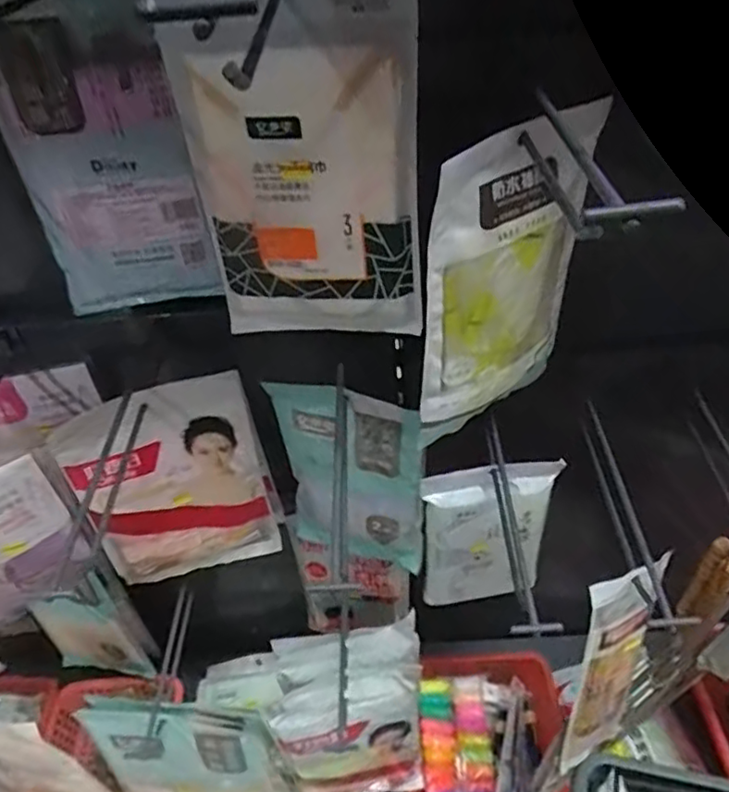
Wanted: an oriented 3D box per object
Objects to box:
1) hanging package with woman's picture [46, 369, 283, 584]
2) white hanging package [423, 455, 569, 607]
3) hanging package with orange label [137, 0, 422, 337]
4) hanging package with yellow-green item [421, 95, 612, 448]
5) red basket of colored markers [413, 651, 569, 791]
[{"bbox_3d":[-0.199,0.101,0.680,0.188,0.263,0.031,-19,44,-14],"label":"hanging package with woman's picture"},{"bbox_3d":[0.142,0.166,0.722,0.146,0.231,0.023,-10,43,-5],"label":"white hanging package"},{"bbox_3d":[-0.049,-0.164,0.474,0.172,0.266,0.043,4,44,10],"label":"hanging package with orange label"},{"bbox_3d":[0.116,-0.087,0.507,0.162,0.247,0.017,-28,47,-23],"label":"hanging package with yellow-green item"},{"bbox_3d":[0.206,0.598,1.022,0.243,0.078,0.337,2,43,8],"label":"red basket of colored markers"}]

